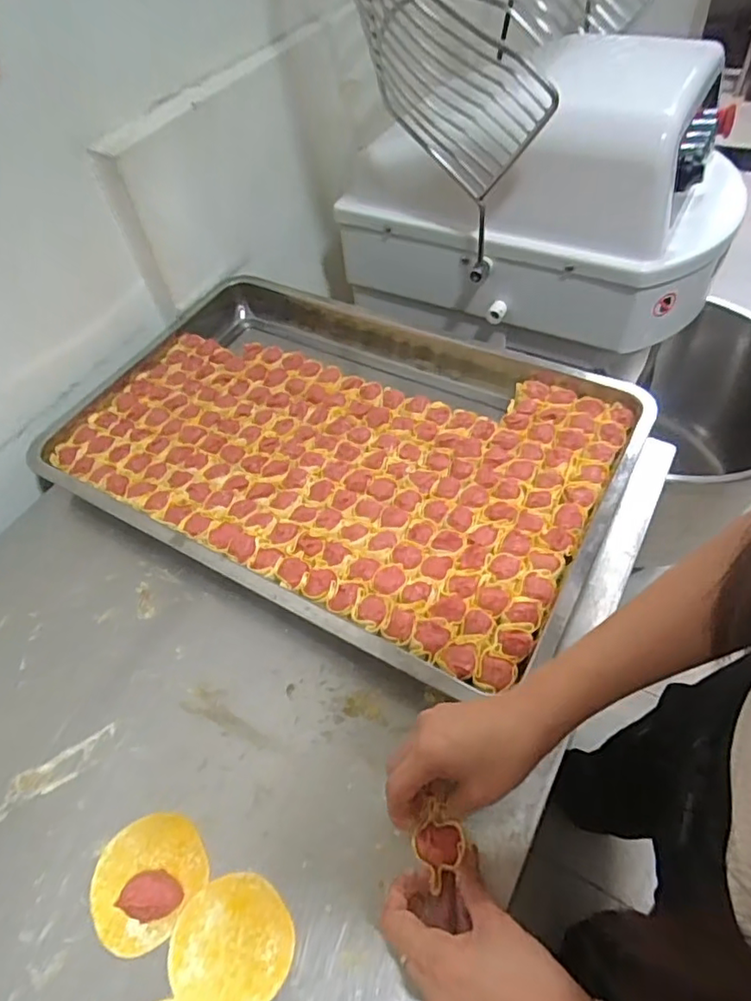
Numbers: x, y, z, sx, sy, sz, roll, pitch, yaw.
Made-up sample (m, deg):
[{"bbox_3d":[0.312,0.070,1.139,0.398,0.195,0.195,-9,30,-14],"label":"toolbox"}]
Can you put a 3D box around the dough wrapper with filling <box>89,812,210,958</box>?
[{"bbox_3d":[-0.169,0.271,0.418,0.084,0.027,0.079,-3,52,4],"label":"dough wrapper with filling"}]

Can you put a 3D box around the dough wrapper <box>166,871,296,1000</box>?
[{"bbox_3d":[-0.100,0.305,0.397,0.084,0.004,0.080,-3,52,4],"label":"dough wrapper"}]

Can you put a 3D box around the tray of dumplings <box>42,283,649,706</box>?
[{"bbox_3d":[-0.049,-0.063,0.650,0.595,0.052,0.392,23,58,22],"label":"tray of dumplings"}]

